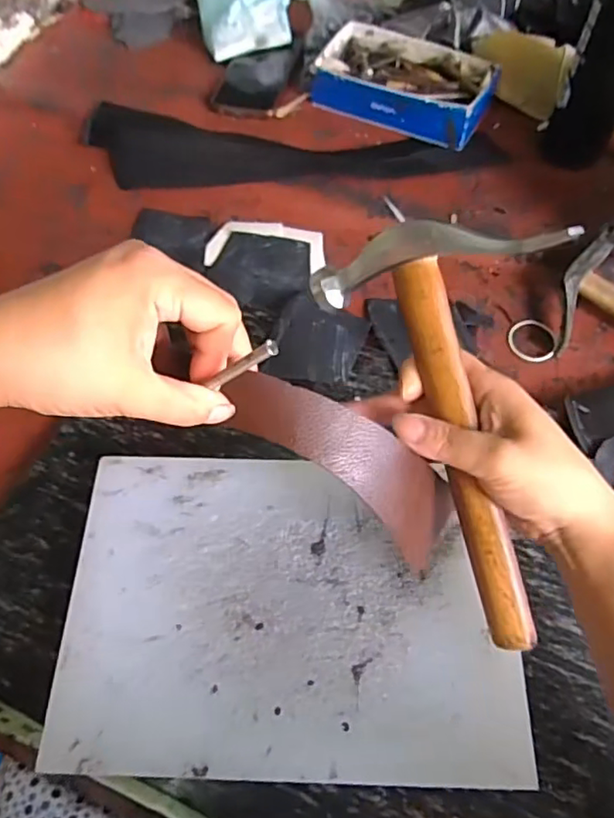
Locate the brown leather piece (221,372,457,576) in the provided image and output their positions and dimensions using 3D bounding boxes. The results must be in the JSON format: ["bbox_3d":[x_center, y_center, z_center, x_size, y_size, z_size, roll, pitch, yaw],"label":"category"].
[{"bbox_3d":[0.027,0.031,0.316,0.154,0.030,0.046,37,63,-22],"label":"brown leather piece"}]

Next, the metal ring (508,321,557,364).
[{"bbox_3d":[0.206,-0.062,0.544,0.042,0.005,0.049,7,62,6],"label":"metal ring"}]

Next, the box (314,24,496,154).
[{"bbox_3d":[0.108,-0.359,0.661,0.186,0.045,0.107,25,66,15],"label":"box"}]

